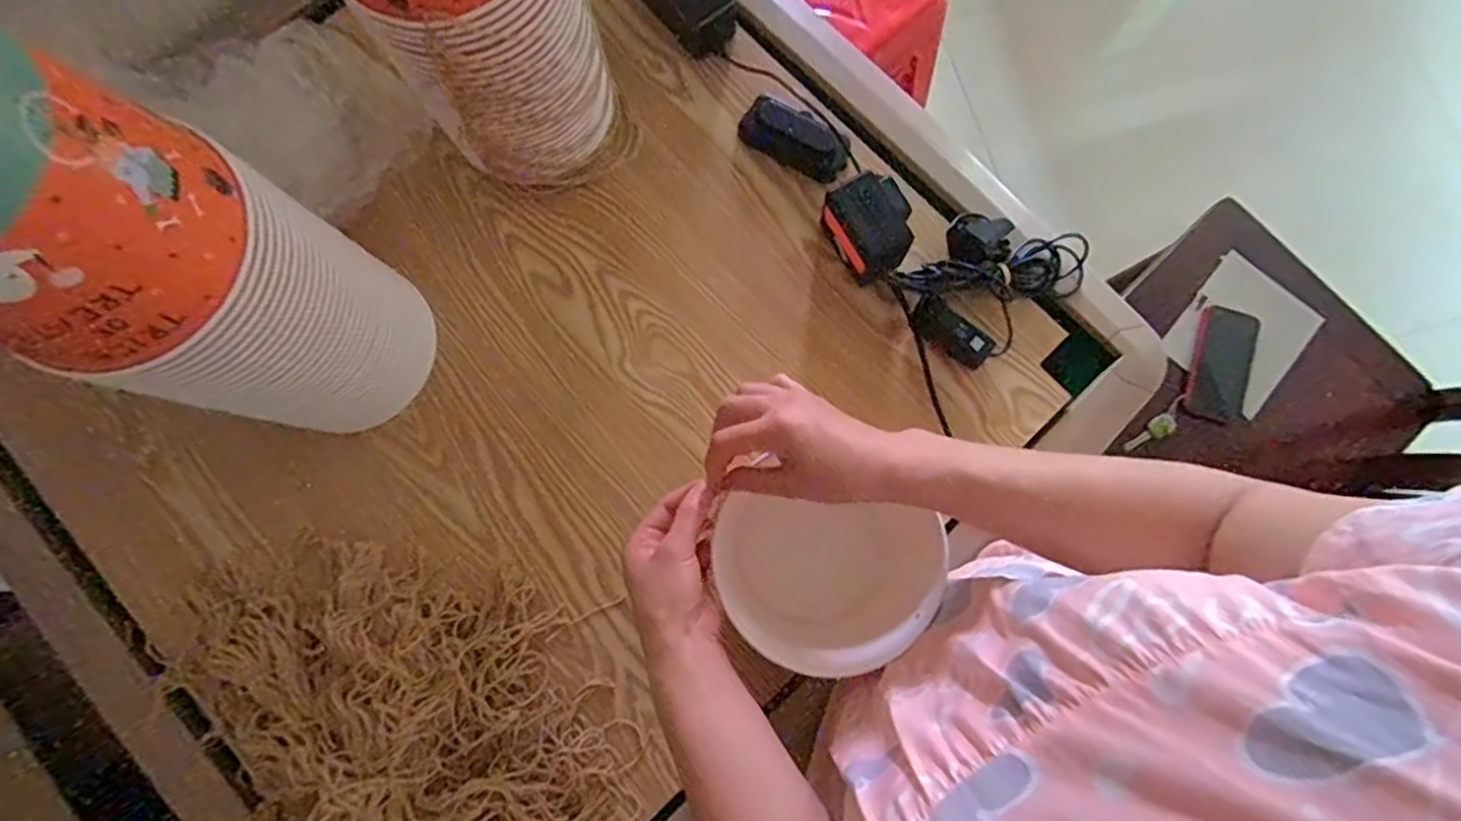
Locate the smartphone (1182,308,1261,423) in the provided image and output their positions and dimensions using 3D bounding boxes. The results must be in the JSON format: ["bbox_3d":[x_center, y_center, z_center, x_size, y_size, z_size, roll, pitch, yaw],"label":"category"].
[{"bbox_3d":[0.713,-0.067,0.962,0.087,0.016,0.158,12,92,1],"label":"smartphone"}]

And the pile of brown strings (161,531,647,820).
[{"bbox_3d":[-0.279,0.250,0.536,0.290,0.070,0.361,-34,81,-5],"label":"pile of brown strings"}]

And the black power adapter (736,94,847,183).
[{"bbox_3d":[0.063,-0.268,0.646,0.111,0.030,0.046,33,82,6],"label":"black power adapter"}]

